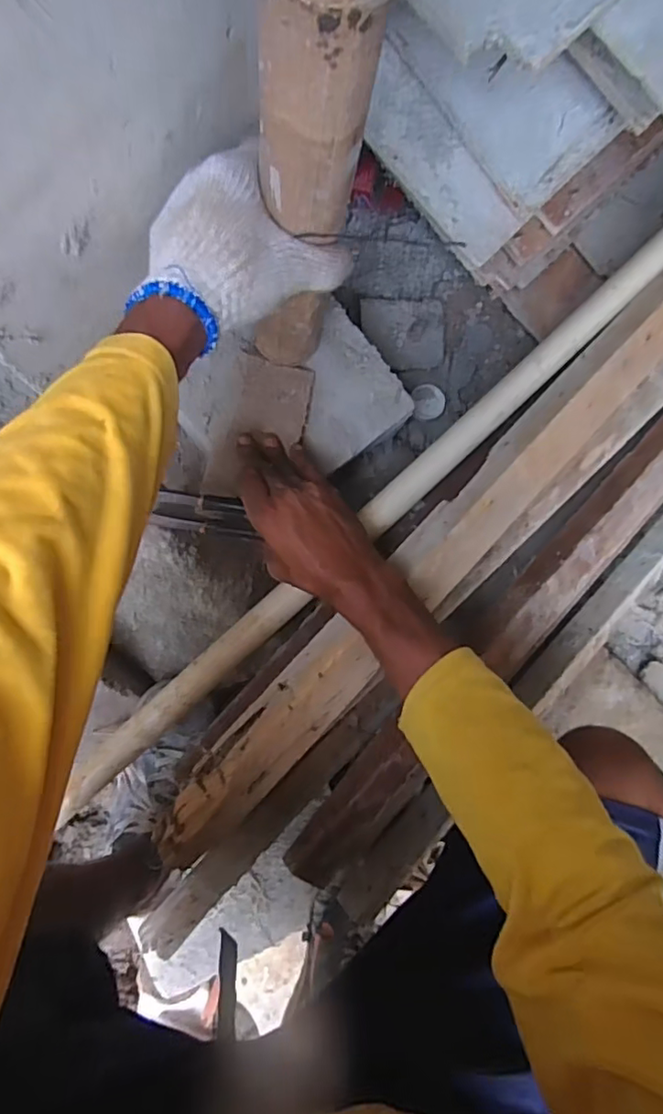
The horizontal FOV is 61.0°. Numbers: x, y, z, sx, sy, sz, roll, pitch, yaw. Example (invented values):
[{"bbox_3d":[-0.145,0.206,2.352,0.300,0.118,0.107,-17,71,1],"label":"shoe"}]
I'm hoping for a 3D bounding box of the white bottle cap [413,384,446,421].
[{"bbox_3d":[0.125,-0.199,0.721,0.042,0.013,0.042,1,108,4],"label":"white bottle cap"}]

